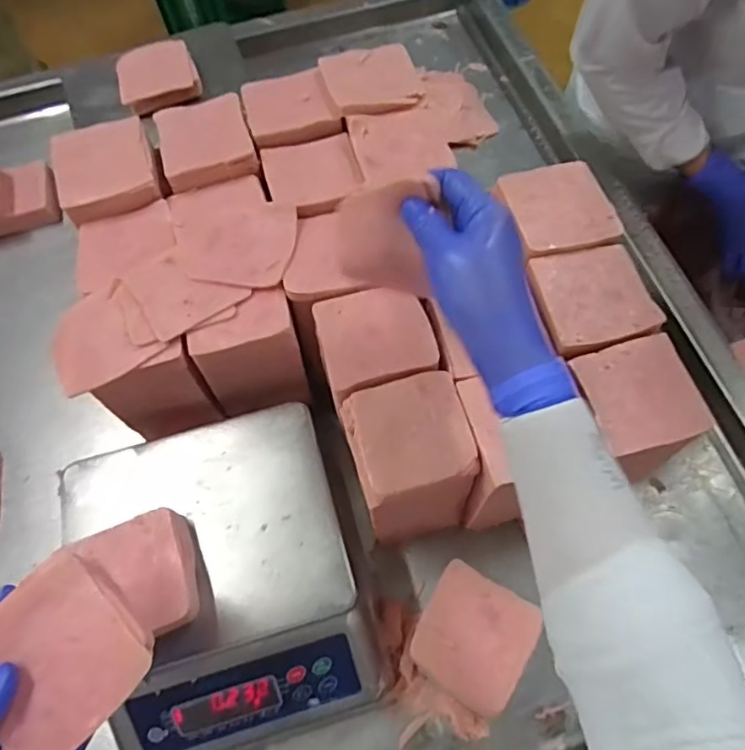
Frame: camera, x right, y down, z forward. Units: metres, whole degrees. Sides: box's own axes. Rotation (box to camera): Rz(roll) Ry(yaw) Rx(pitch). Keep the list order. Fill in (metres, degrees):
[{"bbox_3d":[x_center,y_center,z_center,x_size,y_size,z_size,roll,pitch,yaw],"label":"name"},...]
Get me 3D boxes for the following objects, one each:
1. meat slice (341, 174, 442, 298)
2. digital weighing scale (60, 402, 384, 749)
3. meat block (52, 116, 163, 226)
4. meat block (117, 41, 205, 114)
[{"bbox_3d":[0.008,-0.096,0.397,0.071,0.075,0.008,15,29,27],"label":"meat slice"},{"bbox_3d":[-0.130,0.185,0.516,0.226,0.121,0.259,-17,65,-4],"label":"digital weighing scale"},{"bbox_3d":[-0.258,-0.199,0.560,0.088,0.024,0.099,-19,65,-5],"label":"meat block"},{"bbox_3d":[-0.262,-0.365,0.704,0.092,0.024,0.090,-22,66,-7],"label":"meat block"}]

